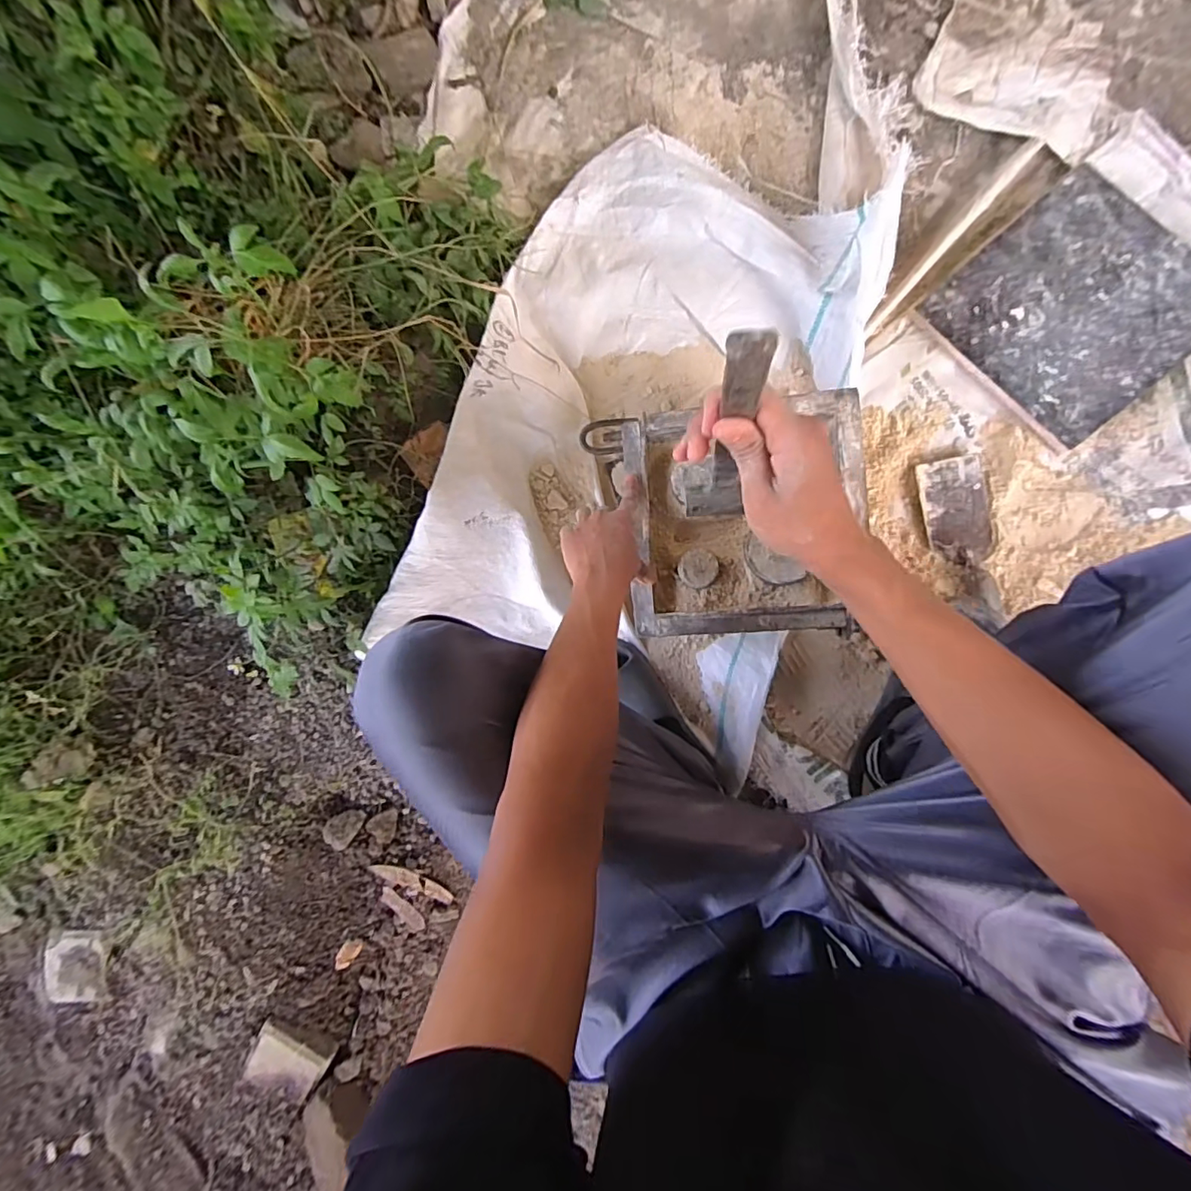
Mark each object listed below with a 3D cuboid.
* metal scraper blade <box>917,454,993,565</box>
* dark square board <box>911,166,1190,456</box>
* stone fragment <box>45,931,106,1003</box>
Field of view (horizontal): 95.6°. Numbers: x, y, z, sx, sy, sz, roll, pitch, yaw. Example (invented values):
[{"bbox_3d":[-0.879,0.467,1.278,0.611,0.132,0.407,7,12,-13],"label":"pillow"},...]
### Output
[{"bbox_3d":[0.433,-0.101,0.645,0.069,0.007,0.124,-11,86,8],"label":"metal scraper blade"},{"bbox_3d":[0.563,-0.340,0.635,0.246,0.011,0.247,-41,82,5],"label":"dark square board"},{"bbox_3d":[-0.775,0.553,0.802,0.106,0.011,0.102,-9,84,11],"label":"stone fragment"}]

